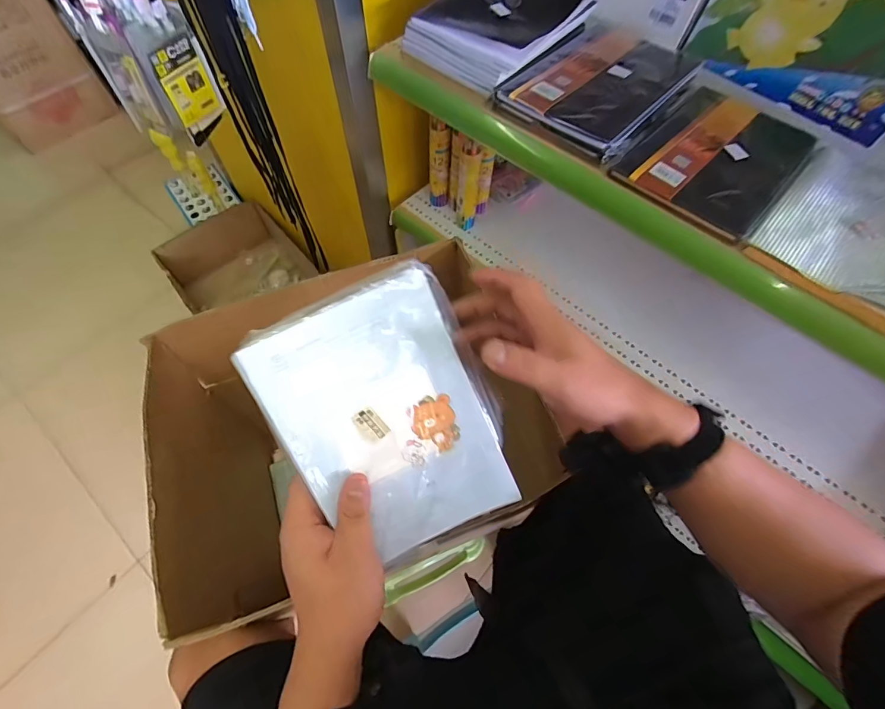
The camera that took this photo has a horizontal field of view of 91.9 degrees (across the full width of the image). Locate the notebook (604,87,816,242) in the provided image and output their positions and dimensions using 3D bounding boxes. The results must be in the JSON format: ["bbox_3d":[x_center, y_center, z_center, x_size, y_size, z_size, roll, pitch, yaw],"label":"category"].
[{"bbox_3d":[0.303,-0.219,0.467,0.143,0.015,0.212,39,69,17],"label":"notebook"}]

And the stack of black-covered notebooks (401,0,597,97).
[{"bbox_3d":[0.066,-0.409,0.524,0.156,0.054,0.187,31,67,14],"label":"stack of black-covered notebooks"}]

